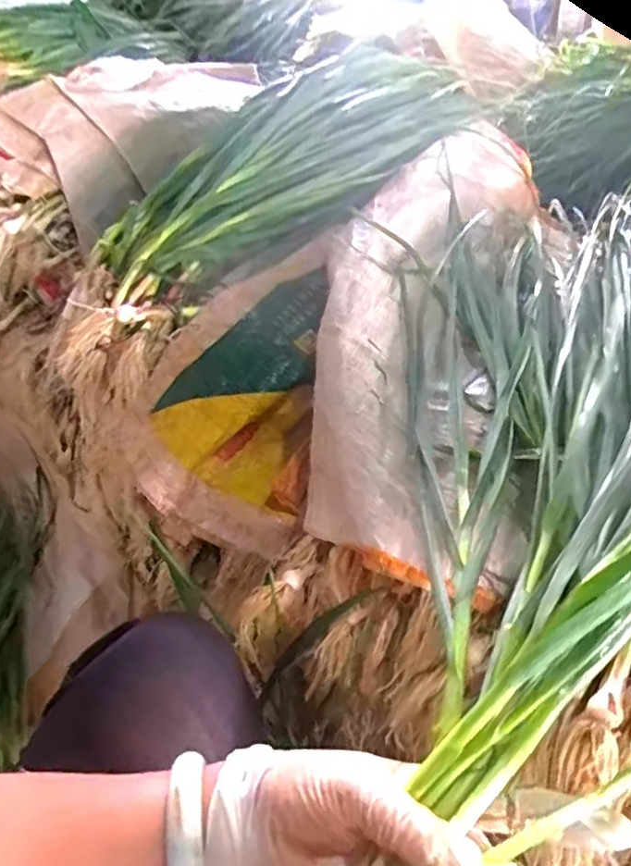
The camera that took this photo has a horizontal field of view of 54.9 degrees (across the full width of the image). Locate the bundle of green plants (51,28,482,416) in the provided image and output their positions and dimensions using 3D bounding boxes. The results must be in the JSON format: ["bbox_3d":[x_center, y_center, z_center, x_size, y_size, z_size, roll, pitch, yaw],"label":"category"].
[{"bbox_3d":[-0.054,-0.290,0.719,0.211,0.096,0.635,35,72,31],"label":"bundle of green plants"}]

